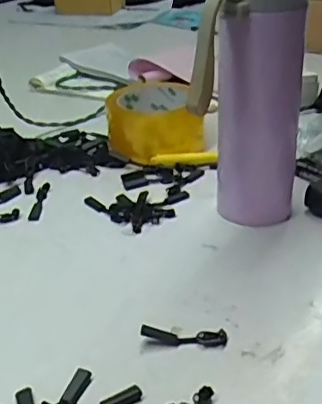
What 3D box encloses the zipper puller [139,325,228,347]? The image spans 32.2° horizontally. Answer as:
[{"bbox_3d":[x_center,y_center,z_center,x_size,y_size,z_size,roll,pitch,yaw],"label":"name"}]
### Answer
[{"bbox_3d":[0.014,0.084,0.351,0.053,0.010,0.010,1,30,6],"label":"zipper puller"}]

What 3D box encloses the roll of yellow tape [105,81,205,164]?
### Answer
[{"bbox_3d":[-0.005,-0.086,0.596,0.101,0.056,0.096,-2,30,1],"label":"roll of yellow tape"}]

